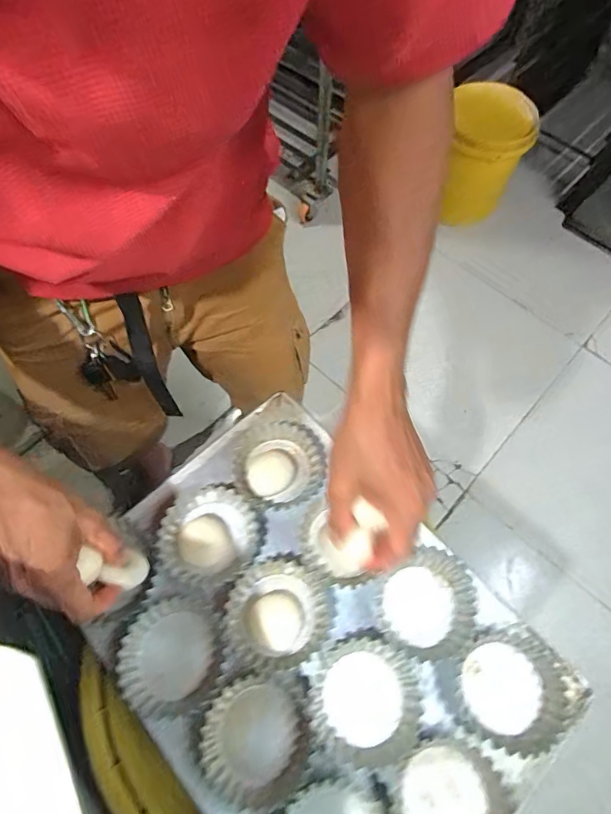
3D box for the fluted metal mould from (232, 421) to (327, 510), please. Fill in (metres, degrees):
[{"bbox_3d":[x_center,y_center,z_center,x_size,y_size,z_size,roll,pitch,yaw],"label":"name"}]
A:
[{"bbox_3d":[-0.030,0.068,0.514,0.099,0.029,0.097,0,66,0],"label":"fluted metal mould"}]

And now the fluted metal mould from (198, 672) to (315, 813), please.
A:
[{"bbox_3d":[-0.043,0.299,0.406,0.095,0.035,0.094,0,66,0],"label":"fluted metal mould"}]

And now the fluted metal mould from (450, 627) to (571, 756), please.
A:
[{"bbox_3d":[0.193,0.268,0.425,0.100,0.025,0.094,0,66,0],"label":"fluted metal mould"}]

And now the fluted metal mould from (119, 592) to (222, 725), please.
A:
[{"bbox_3d":[-0.126,0.243,0.438,0.100,0.032,0.098,-20,67,-9],"label":"fluted metal mould"}]

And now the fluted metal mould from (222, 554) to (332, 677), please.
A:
[{"bbox_3d":[-0.030,0.209,0.450,0.106,0.032,0.097,0,66,0],"label":"fluted metal mould"}]

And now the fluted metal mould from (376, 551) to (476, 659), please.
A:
[{"bbox_3d":[0.123,0.200,0.460,0.094,0.030,0.100,0,66,0],"label":"fluted metal mould"}]

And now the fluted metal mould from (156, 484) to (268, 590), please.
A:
[{"bbox_3d":[-0.100,0.139,0.477,0.108,0.027,0.096,-25,68,-11],"label":"fluted metal mould"}]

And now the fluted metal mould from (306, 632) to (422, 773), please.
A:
[{"bbox_3d":[0.057,0.276,0.422,0.101,0.033,0.098,0,66,0],"label":"fluted metal mould"}]

